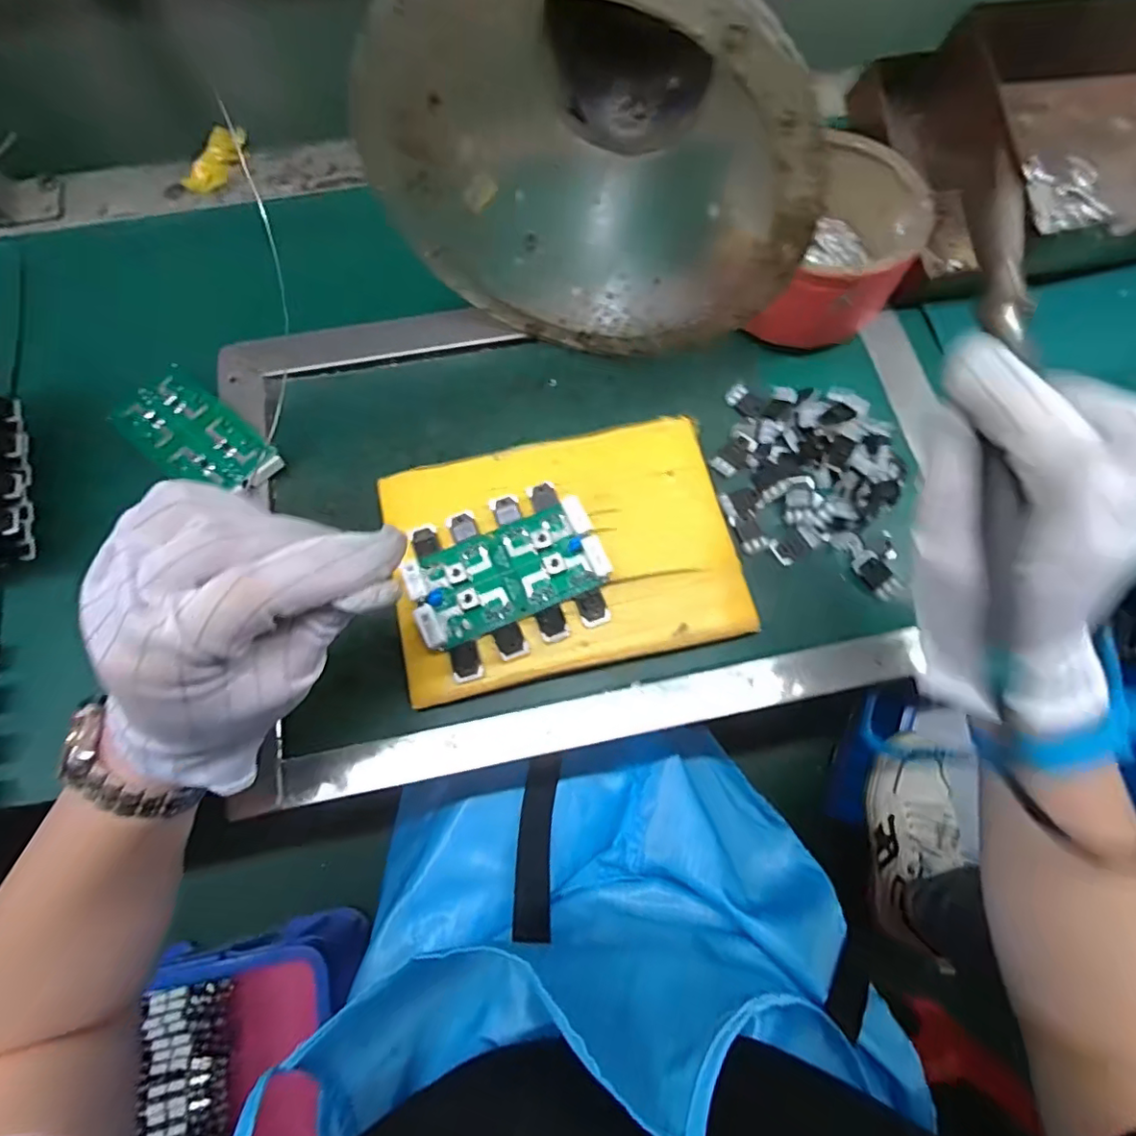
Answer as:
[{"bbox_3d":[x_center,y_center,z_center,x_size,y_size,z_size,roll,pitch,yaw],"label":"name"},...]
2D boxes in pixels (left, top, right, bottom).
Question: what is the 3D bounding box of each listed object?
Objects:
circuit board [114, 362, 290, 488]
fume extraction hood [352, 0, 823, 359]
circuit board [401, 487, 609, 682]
[{"bbox_3d":[-0.230,-0.080,0.354,0.101,0.017,0.055,40,78,10],"label":"circuit board"},{"bbox_3d":[0.025,-0.230,0.301,0.209,0.210,0.142,15,75,3],"label":"fume extraction hood"},{"bbox_3d":[-0.033,0.003,0.318,0.103,0.018,0.086,-23,76,-7],"label":"circuit board"}]

